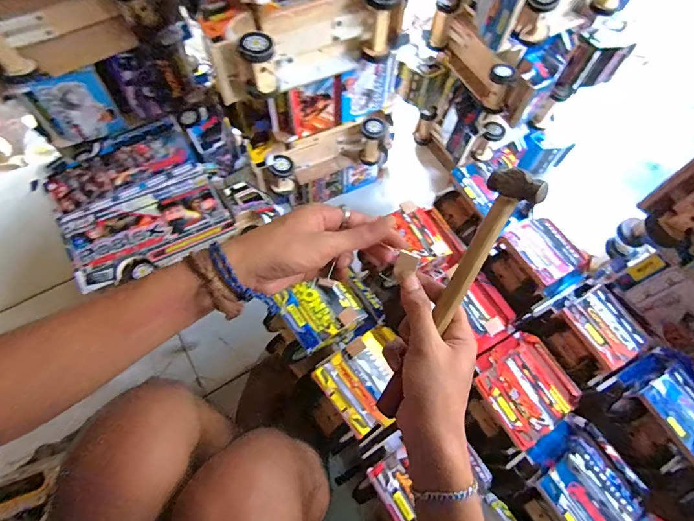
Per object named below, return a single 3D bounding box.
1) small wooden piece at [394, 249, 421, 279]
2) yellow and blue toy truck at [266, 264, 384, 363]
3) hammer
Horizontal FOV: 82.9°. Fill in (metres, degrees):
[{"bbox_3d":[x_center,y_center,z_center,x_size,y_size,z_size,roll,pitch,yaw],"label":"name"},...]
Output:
[{"bbox_3d":[0.053,0.004,0.351,0.019,0.004,0.024,23,98,7],"label":"small wooden piece"},{"bbox_3d":[-0.035,0.074,0.602,0.168,0.087,0.112,-27,68,-13],"label":"yellow and blue toy truck"},{"bbox_3d":[0.089,0.032,0.337,0.041,0.018,0.236,30,97,12],"label":"hammer"}]

